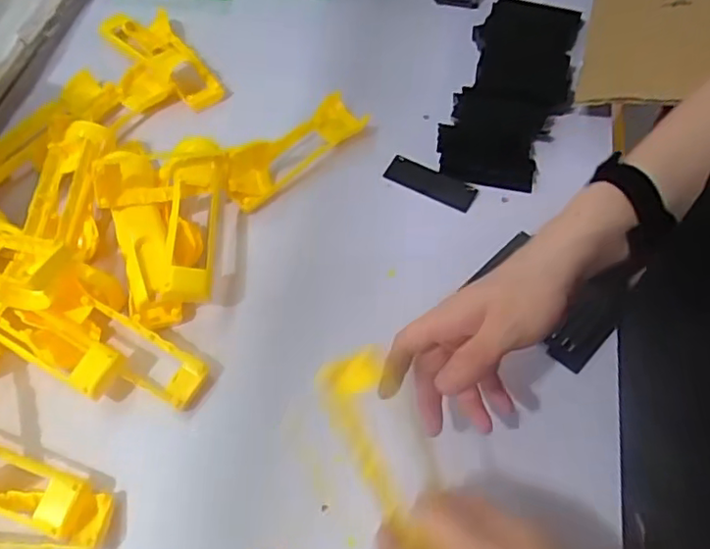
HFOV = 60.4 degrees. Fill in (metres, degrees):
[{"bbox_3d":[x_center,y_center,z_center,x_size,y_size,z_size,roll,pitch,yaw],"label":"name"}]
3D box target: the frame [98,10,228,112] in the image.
[{"bbox_3d":[-0.223,-0.236,0.676,0.095,0.033,0.171,-27,60,-13],"label":"frame"}]

